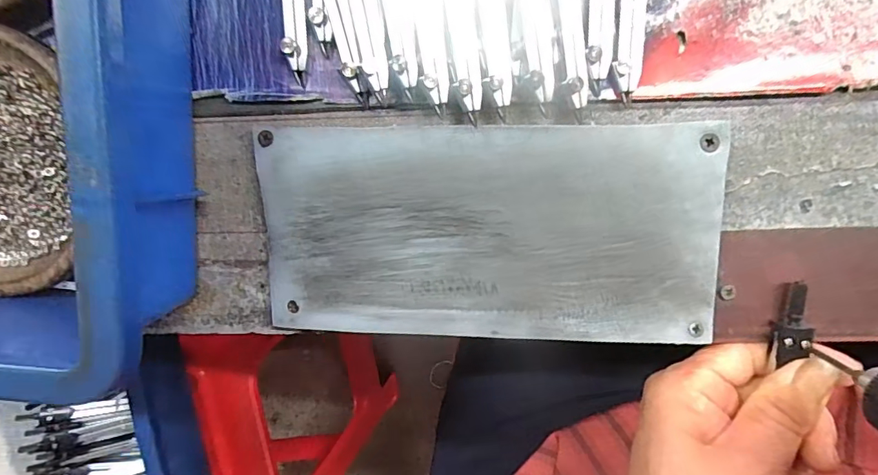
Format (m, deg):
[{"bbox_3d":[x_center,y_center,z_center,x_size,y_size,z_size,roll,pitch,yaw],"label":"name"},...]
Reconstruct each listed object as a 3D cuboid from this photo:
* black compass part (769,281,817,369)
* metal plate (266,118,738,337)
[{"bbox_3d":[0.153,0.037,0.211,0.012,0.009,0.034,6,84,4],"label":"black compass part"},{"bbox_3d":[0.020,-0.003,0.217,0.197,0.004,0.092,1,98,5],"label":"metal plate"}]

